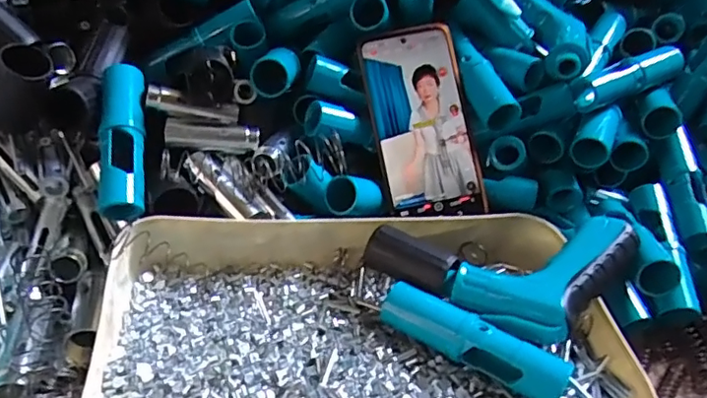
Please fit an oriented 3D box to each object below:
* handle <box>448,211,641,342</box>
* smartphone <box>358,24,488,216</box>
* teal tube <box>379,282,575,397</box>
[{"bbox_3d":[0.135,0.054,0.366,0.128,0.028,0.063,-23,41,-10],"label":"handle"},{"bbox_3d":[0.056,-0.061,0.446,0.076,0.151,0.004,-13,-5,-2],"label":"smartphone"},{"bbox_3d":[0.075,0.089,0.352,0.119,0.033,0.027,23,40,26],"label":"teal tube"}]

